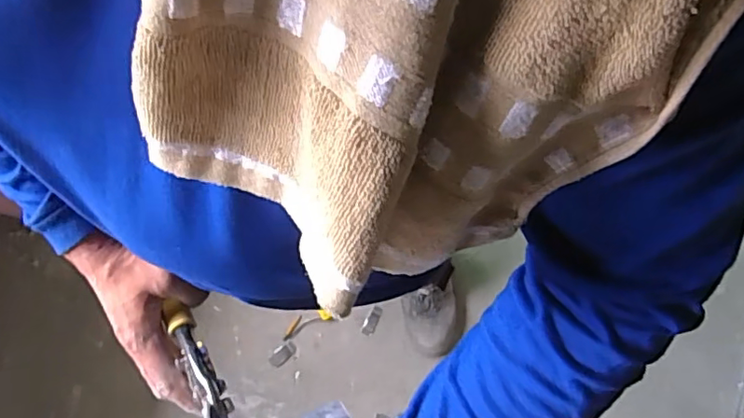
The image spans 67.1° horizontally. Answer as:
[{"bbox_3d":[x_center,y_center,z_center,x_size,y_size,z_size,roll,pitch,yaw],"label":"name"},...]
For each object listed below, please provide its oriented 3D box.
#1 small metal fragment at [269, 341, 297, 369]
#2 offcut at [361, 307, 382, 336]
[{"bbox_3d":[-0.214,0.347,1.342,0.069,0.006,0.038,-39,82,-7],"label":"small metal fragment"},{"bbox_3d":[-0.001,0.273,1.367,0.032,0.010,0.073,21,80,4],"label":"offcut"}]

